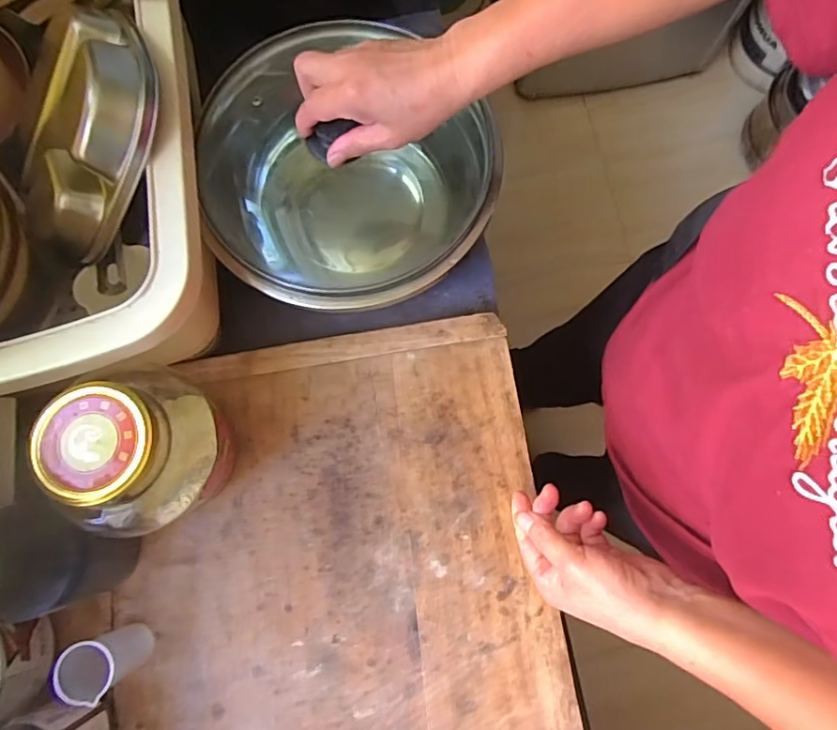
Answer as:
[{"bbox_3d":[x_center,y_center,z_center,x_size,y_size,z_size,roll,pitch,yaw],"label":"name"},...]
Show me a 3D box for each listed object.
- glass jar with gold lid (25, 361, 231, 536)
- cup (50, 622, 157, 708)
[{"bbox_3d":[-0.215,0.066,0.424,0.098,0.141,0.115,-38,80,-7],"label":"glass jar with gold lid"},{"bbox_3d":[-0.247,0.235,0.424,0.044,0.074,0.041,0,78,0],"label":"cup"}]

